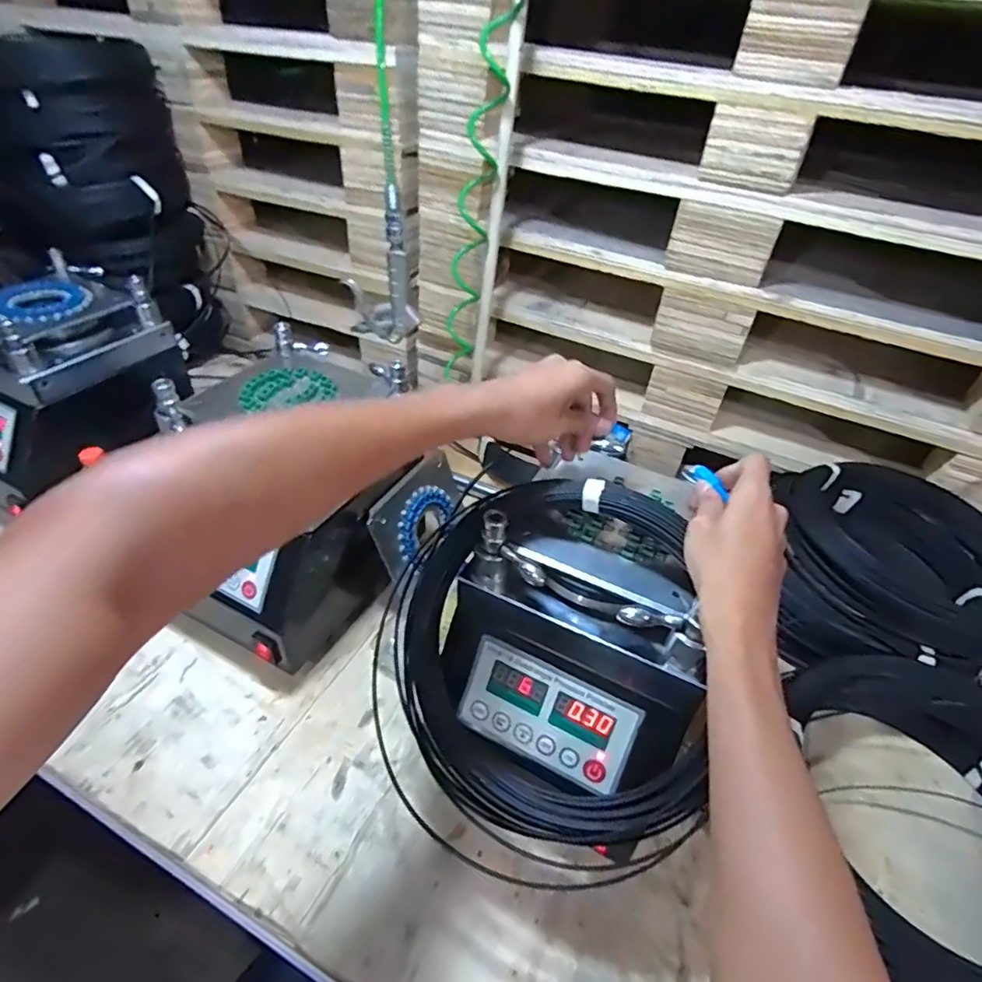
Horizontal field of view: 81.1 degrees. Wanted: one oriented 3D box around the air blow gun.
[{"bbox_3d":[-0.136,-0.263,0.688,0.099,0.170,0.024,14,35,25],"label":"air blow gun"}]

